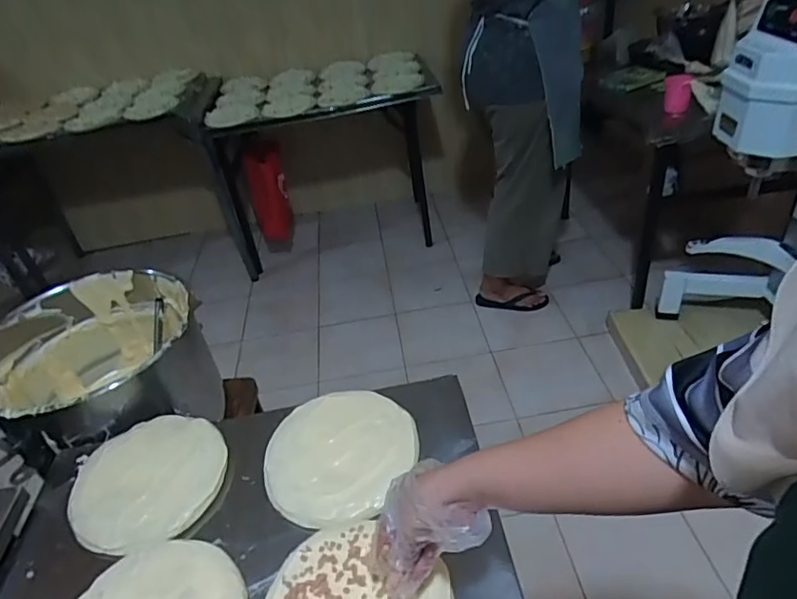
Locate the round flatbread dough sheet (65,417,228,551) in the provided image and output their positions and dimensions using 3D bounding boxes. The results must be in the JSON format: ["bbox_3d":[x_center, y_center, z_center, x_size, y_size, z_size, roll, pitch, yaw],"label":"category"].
[{"bbox_3d":[-0.326,0.232,0.714,0.187,0.019,0.184,-4,37,3],"label":"round flatbread dough sheet"}]

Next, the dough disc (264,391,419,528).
[{"bbox_3d":[-0.080,0.198,0.711,0.177,0.026,0.195,18,43,28],"label":"dough disc"}]

